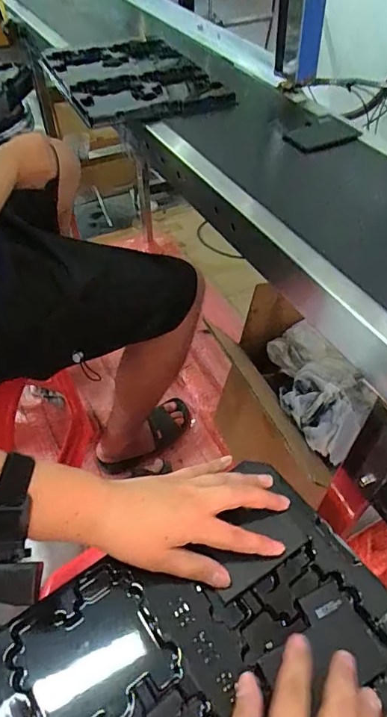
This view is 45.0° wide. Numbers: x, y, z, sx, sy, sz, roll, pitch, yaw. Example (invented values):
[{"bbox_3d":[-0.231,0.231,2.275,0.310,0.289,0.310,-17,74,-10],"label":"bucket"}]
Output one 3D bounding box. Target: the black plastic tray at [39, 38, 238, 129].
[{"bbox_3d":[-0.094,-0.439,0.731,0.229,0.035,0.306,-22,53,-19],"label":"black plastic tray"}]

